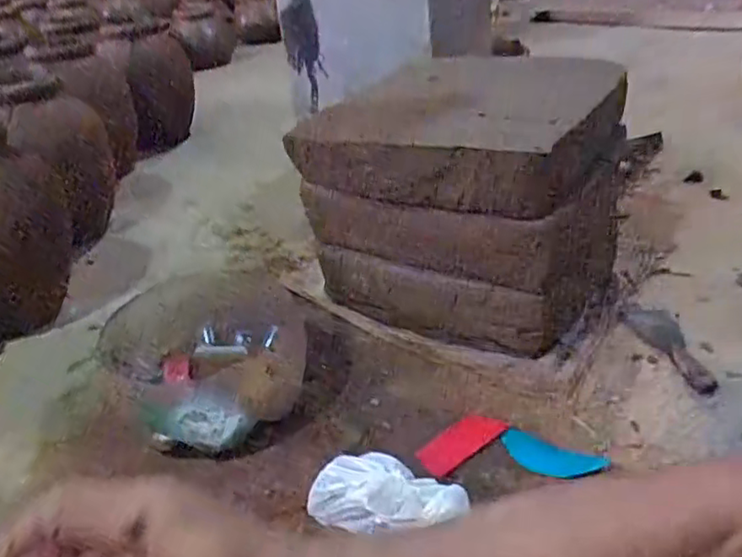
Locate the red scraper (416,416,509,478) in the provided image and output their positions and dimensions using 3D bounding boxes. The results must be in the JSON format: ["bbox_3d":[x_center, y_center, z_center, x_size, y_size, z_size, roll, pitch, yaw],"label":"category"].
[{"bbox_3d":[0.107,0.189,0.745,0.104,0.009,0.047,-32,48,-16],"label":"red scraper"}]

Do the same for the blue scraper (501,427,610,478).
[{"bbox_3d":[0.200,0.199,0.709,0.111,0.015,0.049,14,37,27],"label":"blue scraper"}]

